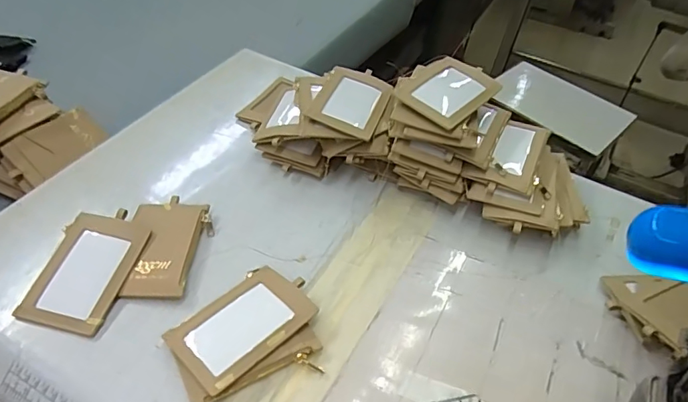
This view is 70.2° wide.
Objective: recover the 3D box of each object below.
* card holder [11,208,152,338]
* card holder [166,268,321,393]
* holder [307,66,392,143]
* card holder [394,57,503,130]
[{"bbox_3d":[-0.230,0.060,0.441,0.075,0.008,0.114,13,56,1],"label":"card holder"},{"bbox_3d":[-0.084,0.102,0.412,0.072,0.007,0.112,33,53,28],"label":"card holder"},{"bbox_3d":[0.010,-0.112,0.537,0.072,0.007,0.102,23,51,2],"label":"holder"},{"bbox_3d":[0.109,-0.118,0.512,0.076,0.011,0.101,37,54,26],"label":"card holder"}]

